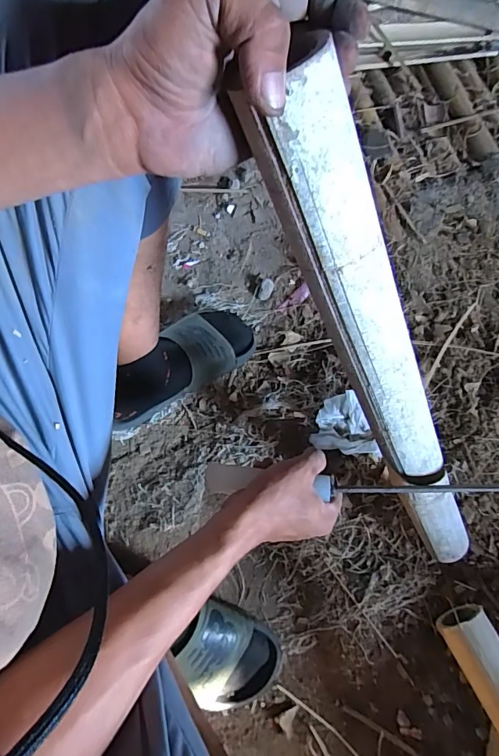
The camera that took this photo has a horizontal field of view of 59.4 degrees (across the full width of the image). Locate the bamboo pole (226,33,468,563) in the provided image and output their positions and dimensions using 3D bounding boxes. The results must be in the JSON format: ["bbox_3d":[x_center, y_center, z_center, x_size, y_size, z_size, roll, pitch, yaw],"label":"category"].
[{"bbox_3d":[0.142,0.039,0.418,0.052,0.612,0.034,-40,41,-8],"label":"bamboo pole"}]

